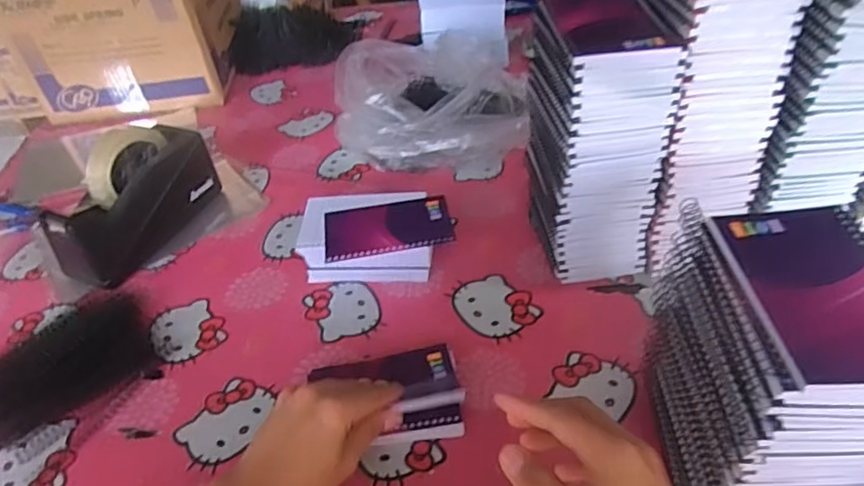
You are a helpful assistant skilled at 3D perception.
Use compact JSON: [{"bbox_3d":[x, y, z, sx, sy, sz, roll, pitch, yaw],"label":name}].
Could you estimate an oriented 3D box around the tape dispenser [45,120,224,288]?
[{"bbox_3d":[-0.349,-0.054,0.694,0.073,0.115,0.200,14,46,19],"label":"tape dispenser"}]

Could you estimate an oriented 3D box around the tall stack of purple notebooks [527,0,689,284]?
[{"bbox_3d":[0.156,-0.094,0.578,0.112,0.260,0.133,-4,42,1],"label":"tall stack of purple notebooks"}]

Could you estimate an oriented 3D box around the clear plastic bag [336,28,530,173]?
[{"bbox_3d":[-0.009,-0.205,0.809,0.242,0.115,0.259,-7,42,-3],"label":"clear plastic bag"}]

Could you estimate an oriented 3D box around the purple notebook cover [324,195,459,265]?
[{"bbox_3d":[-0.044,-0.018,0.603,0.128,0.008,0.080,-7,42,-3],"label":"purple notebook cover"}]

